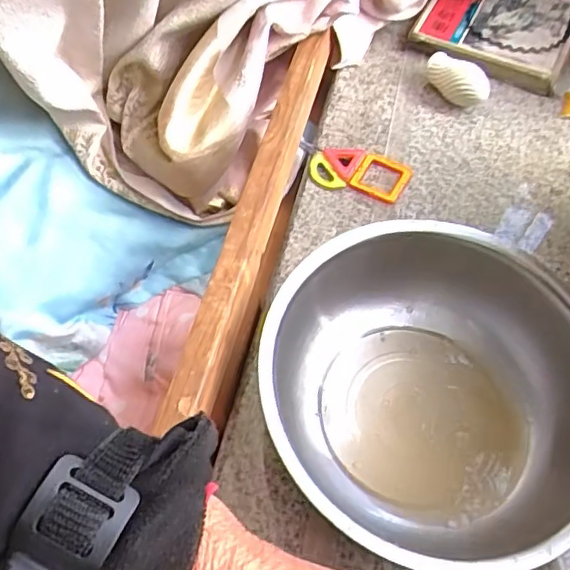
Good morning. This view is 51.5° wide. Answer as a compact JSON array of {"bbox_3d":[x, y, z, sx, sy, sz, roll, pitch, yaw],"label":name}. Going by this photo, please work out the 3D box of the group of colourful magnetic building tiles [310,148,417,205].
[{"bbox_3d":[0.084,-0.126,0.658,0.108,0.008,0.063,16,60,9],"label":"group of colourful magnetic building tiles"}]

